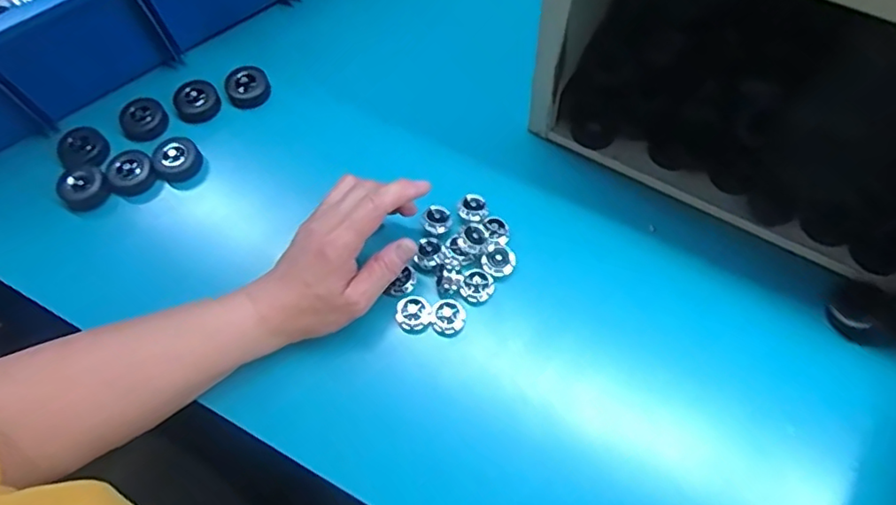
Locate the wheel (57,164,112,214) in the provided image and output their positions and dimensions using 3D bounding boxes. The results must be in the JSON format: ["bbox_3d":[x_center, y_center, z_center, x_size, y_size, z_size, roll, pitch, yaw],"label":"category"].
[{"bbox_3d":[-0.311,-0.055,0.495,0.045,0.015,0.039,35,74,14],"label":"wheel"}]

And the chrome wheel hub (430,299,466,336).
[{"bbox_3d":[0.000,0.047,0.428,0.025,0.008,0.024,-1,69,2],"label":"chrome wheel hub"}]

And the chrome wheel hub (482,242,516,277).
[{"bbox_3d":[0.038,0.005,0.437,0.023,0.006,0.026,-24,70,-7],"label":"chrome wheel hub"}]

